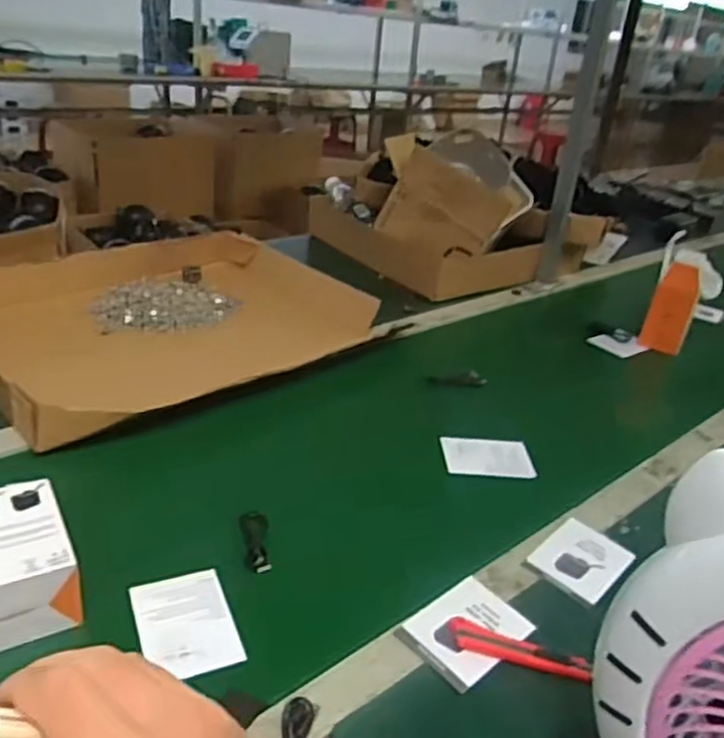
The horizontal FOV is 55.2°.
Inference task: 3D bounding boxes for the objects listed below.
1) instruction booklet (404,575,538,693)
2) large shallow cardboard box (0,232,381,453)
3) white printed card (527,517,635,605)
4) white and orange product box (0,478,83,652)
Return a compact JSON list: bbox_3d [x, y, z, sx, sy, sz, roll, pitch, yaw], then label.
[{"bbox_3d":[0.086,0.210,0.560,0.100,0.008,0.071,-19,37,-40],"label":"instruction booklet"},{"bbox_3d":[-0.269,-0.079,0.972,0.540,0.057,0.437,-20,38,-41],"label":"large shallow cardboard box"},{"bbox_3d":[0.206,0.178,0.647,0.070,0.009,0.096,26,33,36],"label":"white printed card"},{"bbox_3d":[-0.277,0.154,0.530,0.096,0.074,0.117,-11,32,-30],"label":"white and orange product box"}]

